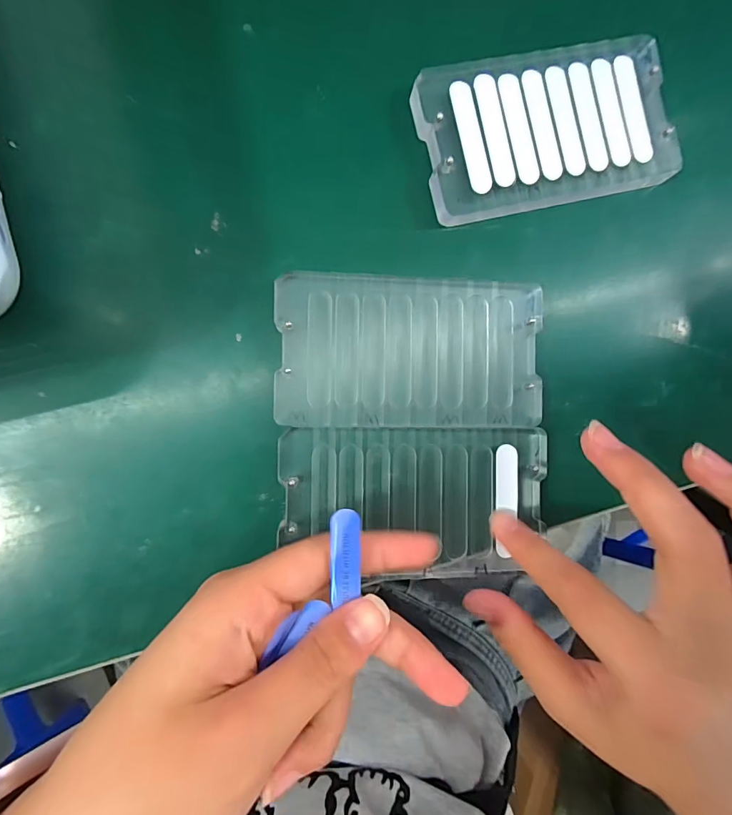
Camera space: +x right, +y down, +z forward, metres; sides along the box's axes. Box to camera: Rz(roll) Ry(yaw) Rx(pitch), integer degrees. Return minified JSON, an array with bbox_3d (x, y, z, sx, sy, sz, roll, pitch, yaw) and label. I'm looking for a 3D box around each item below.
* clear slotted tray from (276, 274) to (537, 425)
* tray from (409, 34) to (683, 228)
[{"bbox_3d":[0.021,-0.025,0.195,0.120,0.011,0.067,1,90,-7],"label":"clear slotted tray"},{"bbox_3d":[0.088,-0.134,0.203,0.121,0.012,0.070,-15,92,-6],"label":"tray"}]

